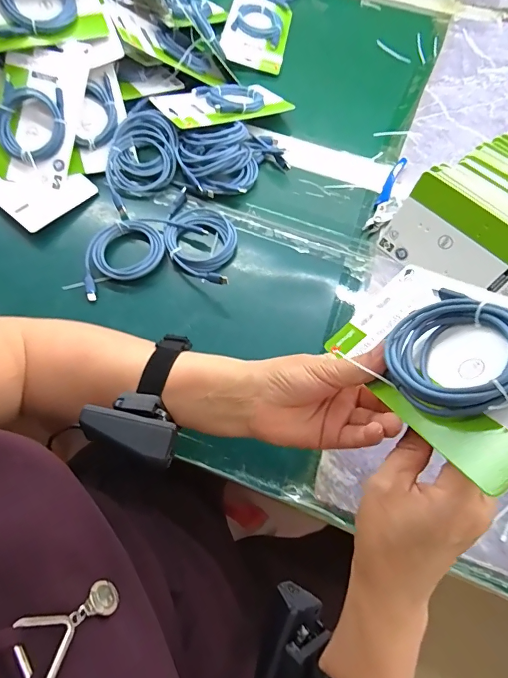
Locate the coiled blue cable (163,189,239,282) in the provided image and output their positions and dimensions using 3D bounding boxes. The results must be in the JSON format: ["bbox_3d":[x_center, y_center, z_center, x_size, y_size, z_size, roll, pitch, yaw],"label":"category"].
[{"bbox_3d":[-0.065,-0.121,0.468,0.088,0.031,0.131,9,66,2],"label":"coiled blue cable"}]

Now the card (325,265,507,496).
[{"bbox_3d":[0.118,0.002,0.254,0.099,0.021,0.176,-43,28,4],"label":"card"}]

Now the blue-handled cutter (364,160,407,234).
[{"bbox_3d":[0.176,-0.182,0.514,0.036,0.014,0.124,26,68,9],"label":"blue-handled cutter"}]

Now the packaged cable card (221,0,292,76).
[{"bbox_3d":[0.005,-0.502,0.644,0.098,0.018,0.172,7,66,1],"label":"packaged cable card"}]

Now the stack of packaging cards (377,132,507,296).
[{"bbox_3d":[0.269,-0.109,0.436,0.142,0.101,0.197,-39,73,-17],"label":"stack of packaging cards"}]

